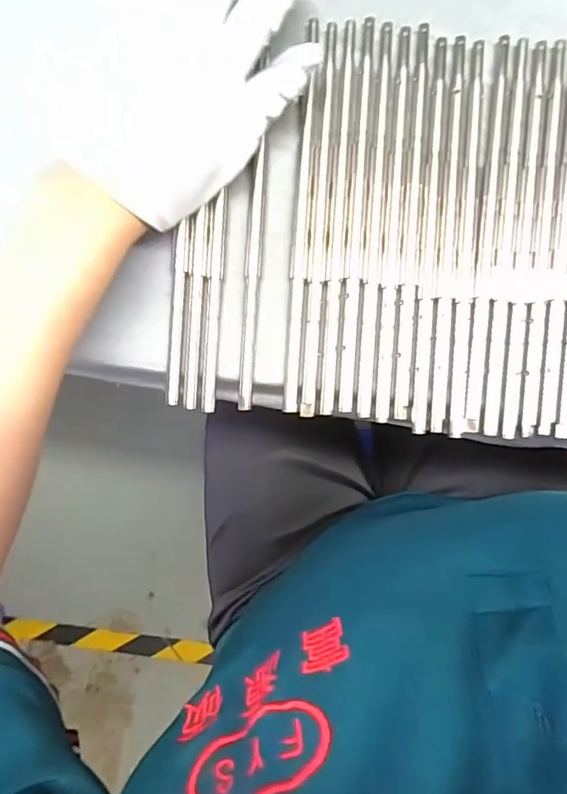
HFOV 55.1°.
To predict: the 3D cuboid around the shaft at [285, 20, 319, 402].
[{"bbox_3d":[0.010,-0.098,0.297,0.008,0.004,0.209,3,90,1],"label":"shaft"}]

